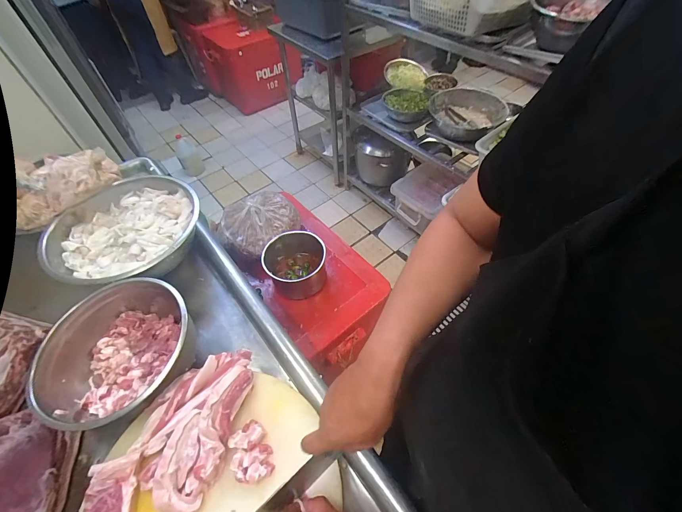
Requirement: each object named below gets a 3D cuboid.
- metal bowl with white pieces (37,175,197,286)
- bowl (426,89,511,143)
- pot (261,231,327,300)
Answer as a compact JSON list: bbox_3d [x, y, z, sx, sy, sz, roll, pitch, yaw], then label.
[{"bbox_3d":[-0.494,-0.047,0.715,0.291,0.106,0.298,-1,53,1],"label":"metal bowl with white pieces"},{"bbox_3d":[0.580,-0.657,1.403,0.332,0.100,0.321,-1,53,1],"label":"bowl"},{"bbox_3d":[-0.142,0.029,0.975,0.189,0.131,0.180,-1,53,1],"label":"pot"}]

